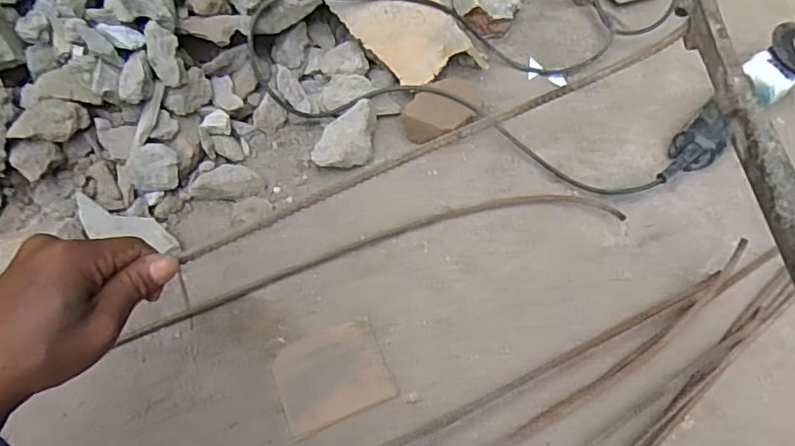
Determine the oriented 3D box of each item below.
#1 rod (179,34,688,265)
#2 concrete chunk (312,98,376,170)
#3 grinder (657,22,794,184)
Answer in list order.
[{"bbox_3d":[0.041,-0.062,0.423,0.412,0.010,0.010,-25,64,-10],"label":"rod"},{"bbox_3d":[-0.068,-0.111,0.739,0.073,0.047,0.094,6,60,1],"label":"concrete chunk"},{"bbox_3d":[0.448,-0.156,0.767,0.308,0.088,0.071,-33,67,-19],"label":"grinder"}]

